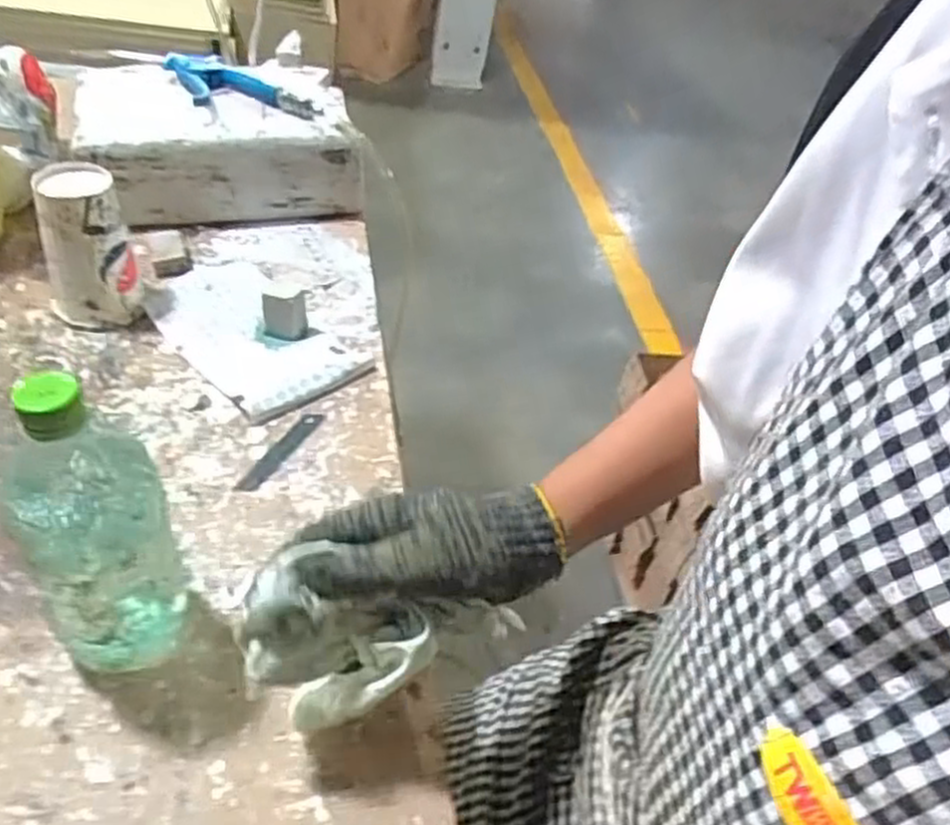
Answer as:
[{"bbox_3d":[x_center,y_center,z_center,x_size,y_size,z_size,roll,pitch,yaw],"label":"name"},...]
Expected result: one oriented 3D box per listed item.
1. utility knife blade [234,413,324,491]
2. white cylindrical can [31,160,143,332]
[{"bbox_3d":[-0.155,0.030,0.643,0.019,0.004,0.097,21,45,16],"label":"utility knife blade"},{"bbox_3d":[-0.345,-0.144,0.710,0.073,0.126,0.076,3,43,-3],"label":"white cylindrical can"}]

